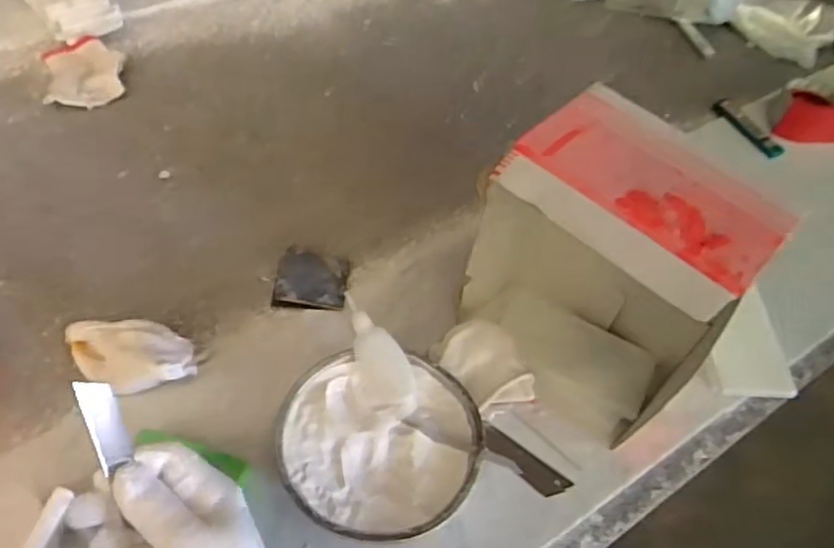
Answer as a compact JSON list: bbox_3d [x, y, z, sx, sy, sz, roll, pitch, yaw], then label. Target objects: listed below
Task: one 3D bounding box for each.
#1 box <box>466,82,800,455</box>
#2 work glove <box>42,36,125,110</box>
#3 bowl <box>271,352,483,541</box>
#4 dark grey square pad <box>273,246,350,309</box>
[{"bbox_3d":[0.147,0.009,0.569,0.193,0.249,0.141,37,56,18],"label":"box"},{"bbox_3d":[-0.411,-0.250,0.837,0.090,0.029,0.120,-12,56,-15],"label":"work glove"},{"bbox_3d":[-0.028,0.141,0.553,0.158,0.043,0.147,3,53,-4],"label":"bowl"},{"bbox_3d":[-0.105,0.003,0.685,0.071,0.012,0.072,8,53,0],"label":"dark grey square pad"}]

